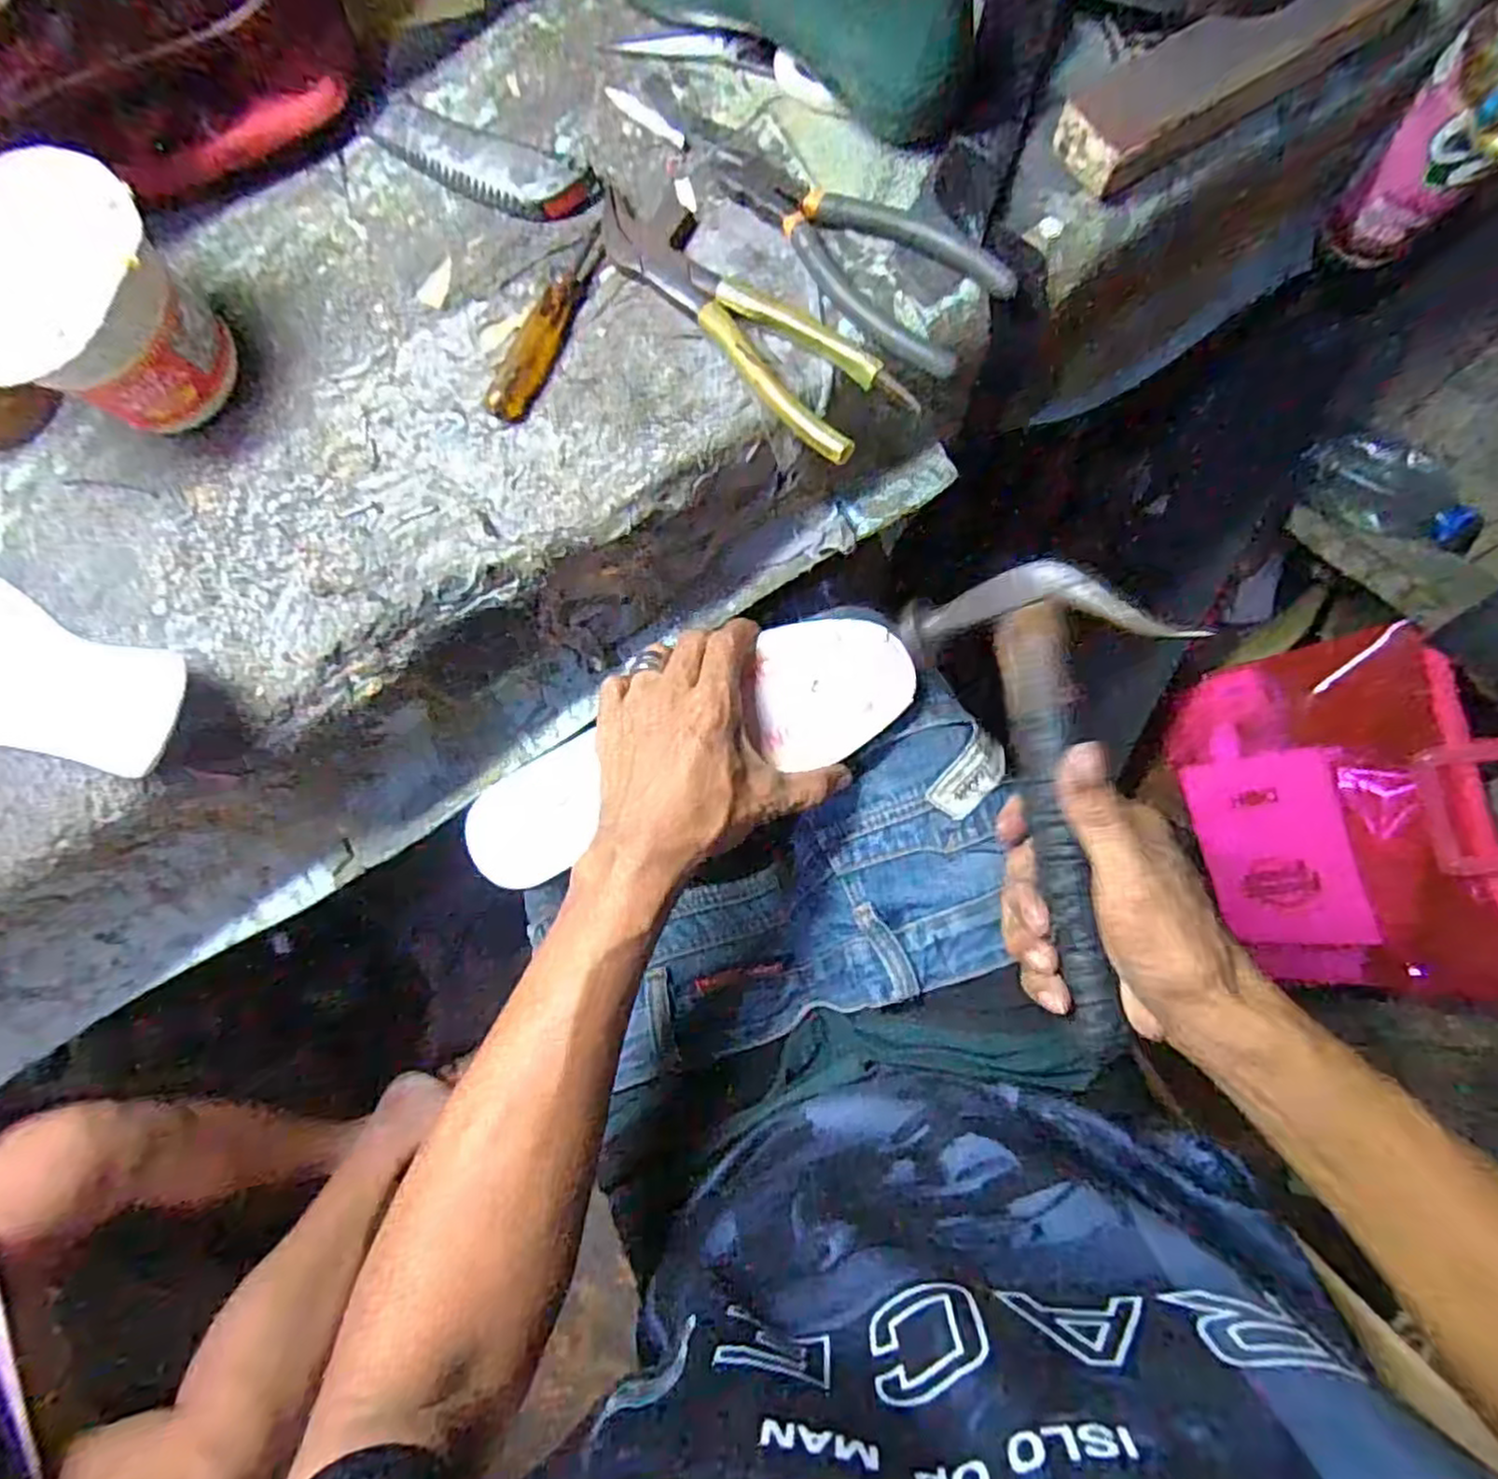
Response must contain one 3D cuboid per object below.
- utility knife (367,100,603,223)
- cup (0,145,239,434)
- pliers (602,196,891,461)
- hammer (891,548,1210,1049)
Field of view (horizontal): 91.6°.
[{"bbox_3d":[-0.146,-0.314,0.395,0.131,0.015,0.033,26,87,9],"label":"utility knife"},{"bbox_3d":[-0.319,-0.206,0.362,0.101,0.090,0.110,-1,83,7],"label":"cup"},{"bbox_3d":[-0.003,-0.216,0.367,0.052,0.016,0.188,-42,80,1],"label":"pliers"},{"bbox_3d":[0.161,0.027,0.340,0.114,0.030,0.229,-23,80,42],"label":"hammer"}]

